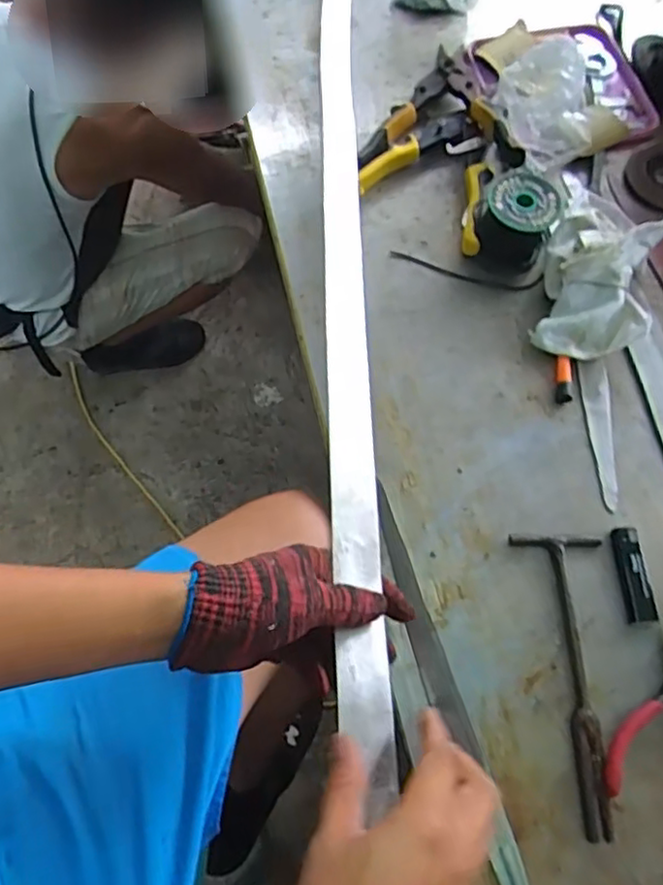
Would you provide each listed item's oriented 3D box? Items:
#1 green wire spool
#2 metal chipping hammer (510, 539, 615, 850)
[{"bbox_3d":[0.182,-0.218,0.638,0.071,0.069,0.061,23,68,8],"label":"green wire spool"},{"bbox_3d":[0.198,0.178,0.498,0.067,0.012,0.221,-4,67,-4],"label":"metal chipping hammer"}]

